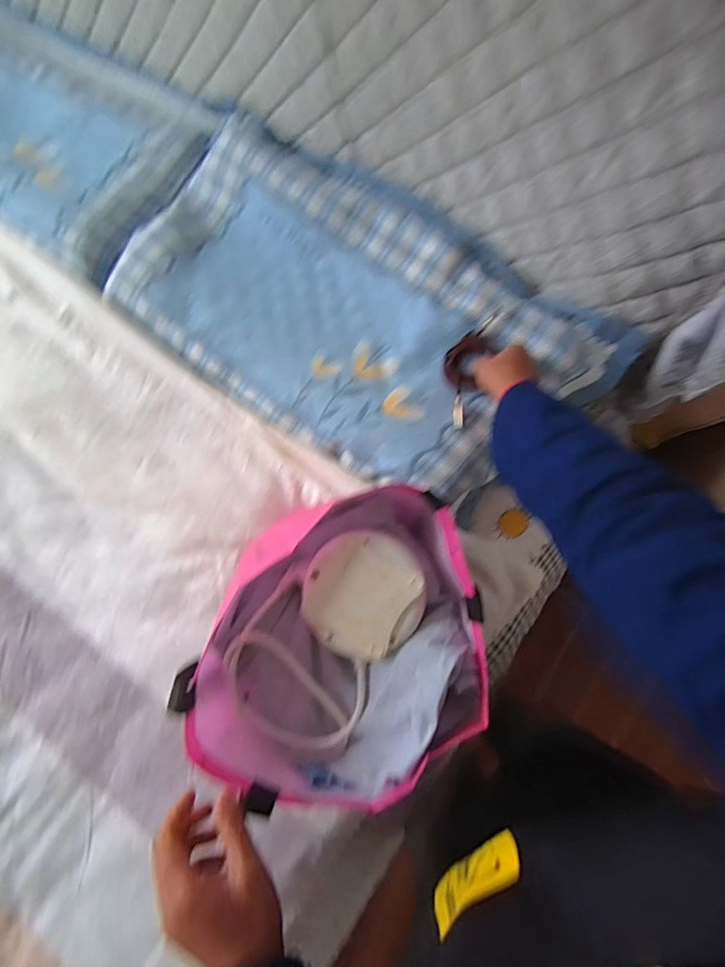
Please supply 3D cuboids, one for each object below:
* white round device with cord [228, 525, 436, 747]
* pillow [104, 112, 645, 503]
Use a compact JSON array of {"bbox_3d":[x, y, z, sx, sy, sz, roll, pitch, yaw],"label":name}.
[{"bbox_3d":[-0.035,0.145,0.445,0.137,0.048,0.218,33,83,10],"label":"white round device with cord"},{"bbox_3d":[-0.010,-0.230,0.633,0.649,0.064,0.346,35,84,10],"label":"pillow"}]

